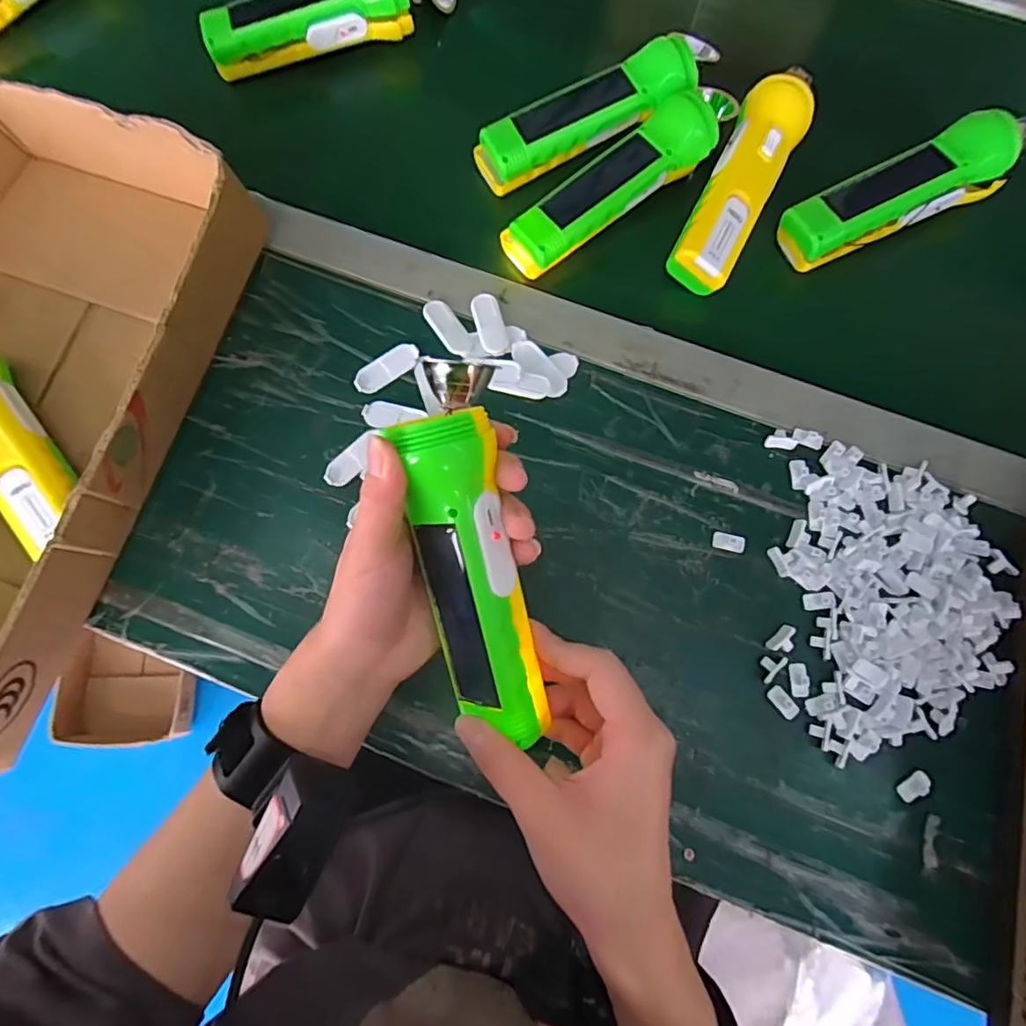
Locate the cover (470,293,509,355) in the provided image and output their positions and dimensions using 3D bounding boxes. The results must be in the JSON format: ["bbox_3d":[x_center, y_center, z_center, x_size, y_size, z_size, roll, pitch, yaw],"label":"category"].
[{"bbox_3d":[-0.017,-0.138,0.425,0.020,0.004,0.048,-16,77,-4],"label":"cover"}]

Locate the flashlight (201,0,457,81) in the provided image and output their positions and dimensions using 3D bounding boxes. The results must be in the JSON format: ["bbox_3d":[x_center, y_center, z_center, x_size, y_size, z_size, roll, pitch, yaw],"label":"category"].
[{"bbox_3d":[-0.143,-0.406,0.474,0.213,0.054,0.054,-23,78,-6],"label":"flashlight"}]

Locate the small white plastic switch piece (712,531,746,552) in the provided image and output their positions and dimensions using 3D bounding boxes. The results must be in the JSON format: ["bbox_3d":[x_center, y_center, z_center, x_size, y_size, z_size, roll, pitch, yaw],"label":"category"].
[{"bbox_3d":[0.145,0.020,0.391,0.020,0.008,0.011,17,77,3],"label":"small white plastic switch piece"}]

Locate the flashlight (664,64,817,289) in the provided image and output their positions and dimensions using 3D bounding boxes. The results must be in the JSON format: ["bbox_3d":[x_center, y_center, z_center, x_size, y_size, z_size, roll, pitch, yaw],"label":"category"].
[{"bbox_3d":[0.170,-0.247,0.430,0.047,0.037,0.178,28,78,6],"label":"flashlight"}]

